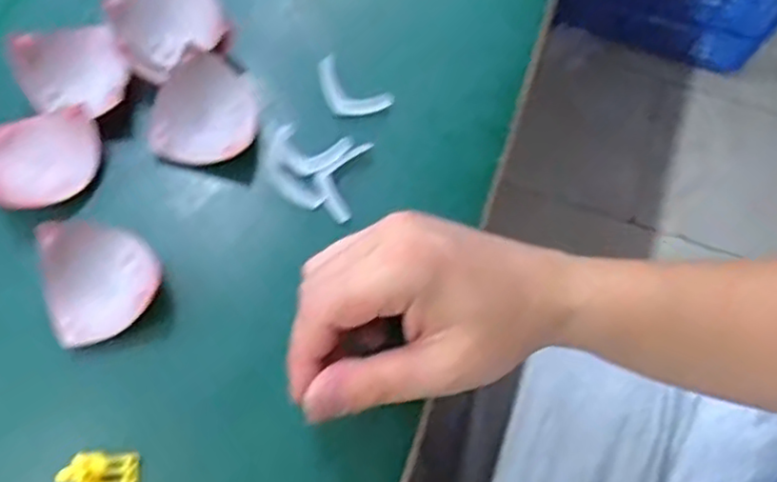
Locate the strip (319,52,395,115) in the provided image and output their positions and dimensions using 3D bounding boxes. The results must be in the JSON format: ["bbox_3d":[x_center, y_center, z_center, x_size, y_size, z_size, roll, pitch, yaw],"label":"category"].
[{"bbox_3d":[-0.023,-0.085,0.399,0.047,0.009,0.029,29,72,7],"label":"strip"}]

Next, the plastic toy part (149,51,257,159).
[{"bbox_3d":[-0.101,-0.072,0.380,0.055,0.032,0.055,9,71,0],"label":"plastic toy part"}]

